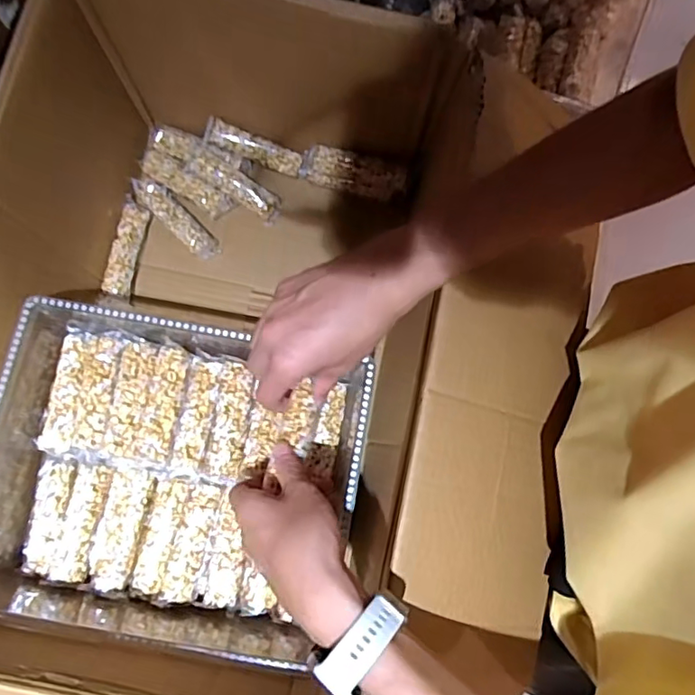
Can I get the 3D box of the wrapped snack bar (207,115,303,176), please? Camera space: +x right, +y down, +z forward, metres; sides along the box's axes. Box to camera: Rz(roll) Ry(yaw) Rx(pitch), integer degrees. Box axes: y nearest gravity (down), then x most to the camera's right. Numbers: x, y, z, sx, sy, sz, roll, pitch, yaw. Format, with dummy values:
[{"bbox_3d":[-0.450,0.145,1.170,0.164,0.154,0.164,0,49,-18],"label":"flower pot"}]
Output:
[{"bbox_3d":[-0.104,-0.221,0.633,0.110,0.024,0.024,18,79,-13],"label":"wrapped snack bar"}]

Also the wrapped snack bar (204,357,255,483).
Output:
[{"bbox_3d":[-0.104,0.063,0.502,0.032,0.015,0.101,11,79,1],"label":"wrapped snack bar"}]

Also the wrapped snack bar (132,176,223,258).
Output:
[{"bbox_3d":[-0.193,-0.144,0.634,0.116,0.031,0.028,42,81,7],"label":"wrapped snack bar"}]

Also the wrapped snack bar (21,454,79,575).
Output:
[{"bbox_3d":[-0.264,0.147,0.499,0.028,0.015,0.099,10,79,1],"label":"wrapped snack bar"}]

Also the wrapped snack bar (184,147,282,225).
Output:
[{"bbox_3d":[-0.125,-0.181,0.630,0.111,0.021,0.033,31,80,-10],"label":"wrapped snack bar"}]

